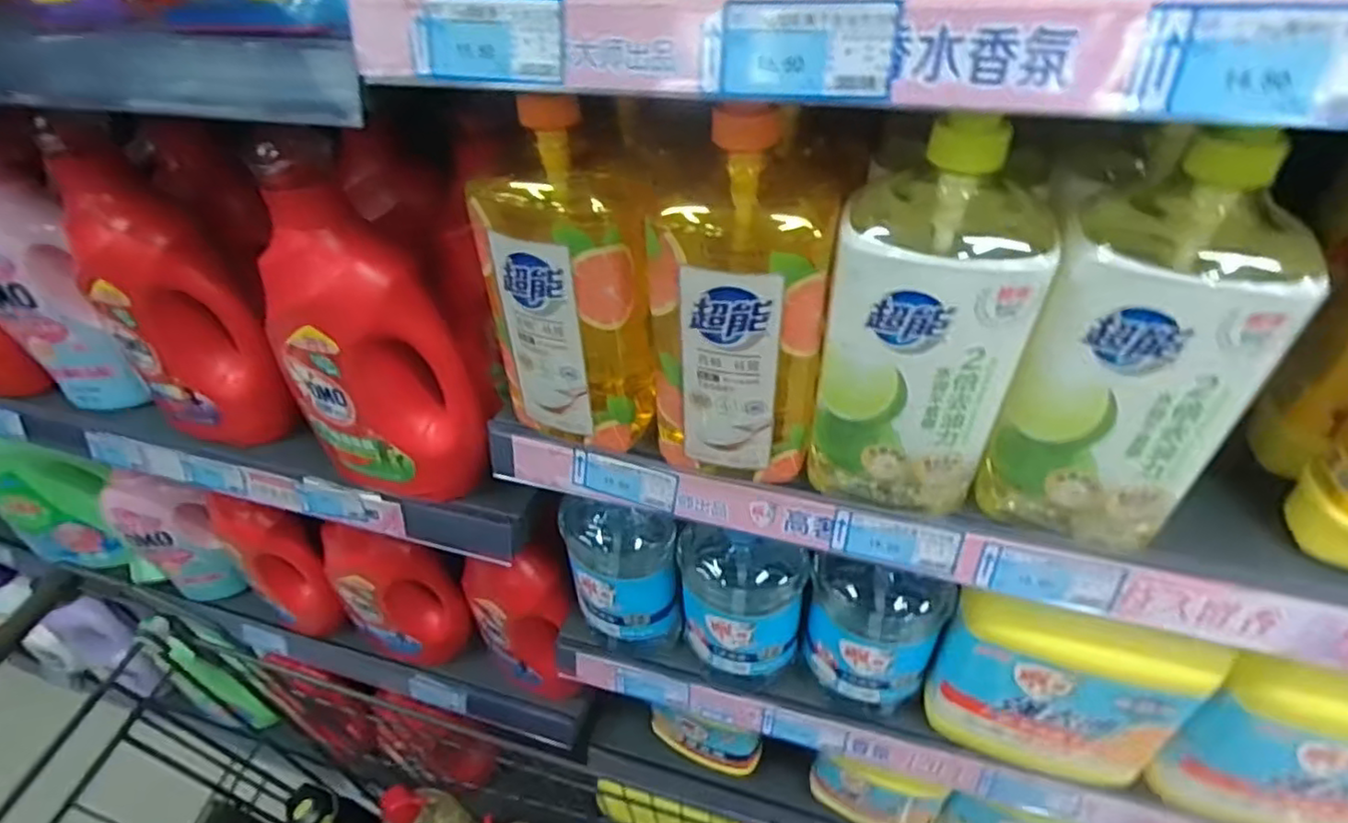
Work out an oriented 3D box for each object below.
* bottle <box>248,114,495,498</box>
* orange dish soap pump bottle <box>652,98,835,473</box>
[{"bbox_3d":[-0.257,-0.056,0.566,0.150,0.303,0.081,17,44,23],"label":"bottle"},{"bbox_3d":[0.039,-0.062,0.422,0.102,0.233,0.064,1,40,5],"label":"orange dish soap pump bottle"}]

